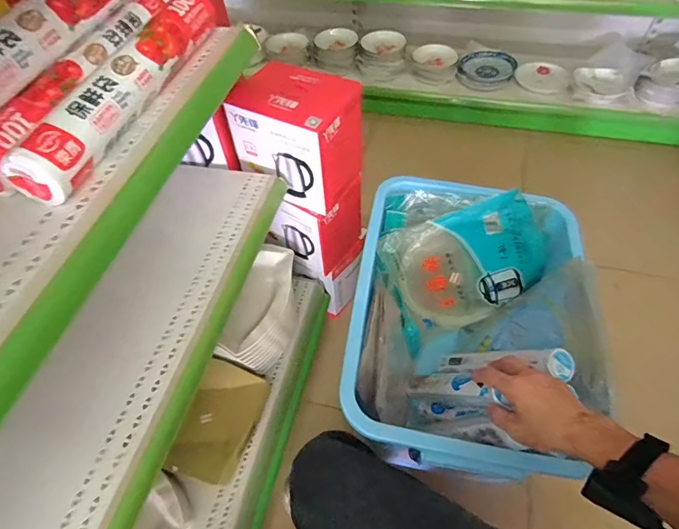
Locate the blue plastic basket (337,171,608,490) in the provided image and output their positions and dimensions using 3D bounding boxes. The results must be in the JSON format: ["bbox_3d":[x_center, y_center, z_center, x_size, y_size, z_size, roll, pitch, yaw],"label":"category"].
[{"bbox_3d":[0.219,0.130,0.790,0.360,0.309,0.497,8,54,9],"label":"blue plastic basket"}]

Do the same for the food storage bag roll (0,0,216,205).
[{"bbox_3d":[-0.231,-0.210,0.487,0.046,0.053,0.345,11,55,11],"label":"food storage bag roll"}]

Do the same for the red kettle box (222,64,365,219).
[{"bbox_3d":[-0.079,-0.257,0.871,0.212,0.198,0.165,25,58,20],"label":"red kettle box"}]

